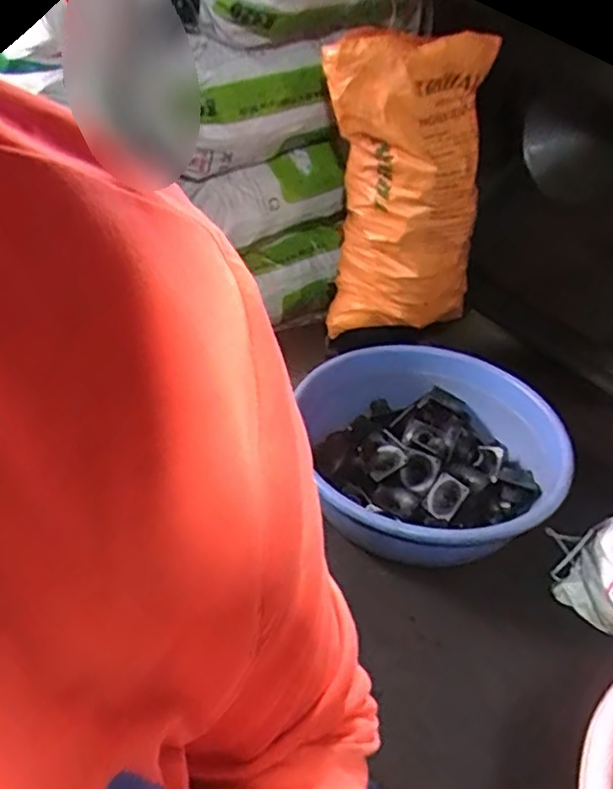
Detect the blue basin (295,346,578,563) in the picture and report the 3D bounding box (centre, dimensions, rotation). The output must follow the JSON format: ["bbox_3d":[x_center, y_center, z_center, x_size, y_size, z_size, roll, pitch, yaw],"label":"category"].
[{"bbox_3d":[0.303,0.113,1.564,0.595,0.200,0.689,-1,40,-7],"label":"blue basin"}]

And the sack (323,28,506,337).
[{"bbox_3d":[0.262,-0.628,1.747,0.455,0.833,0.341,6,-4,1],"label":"sack"}]

